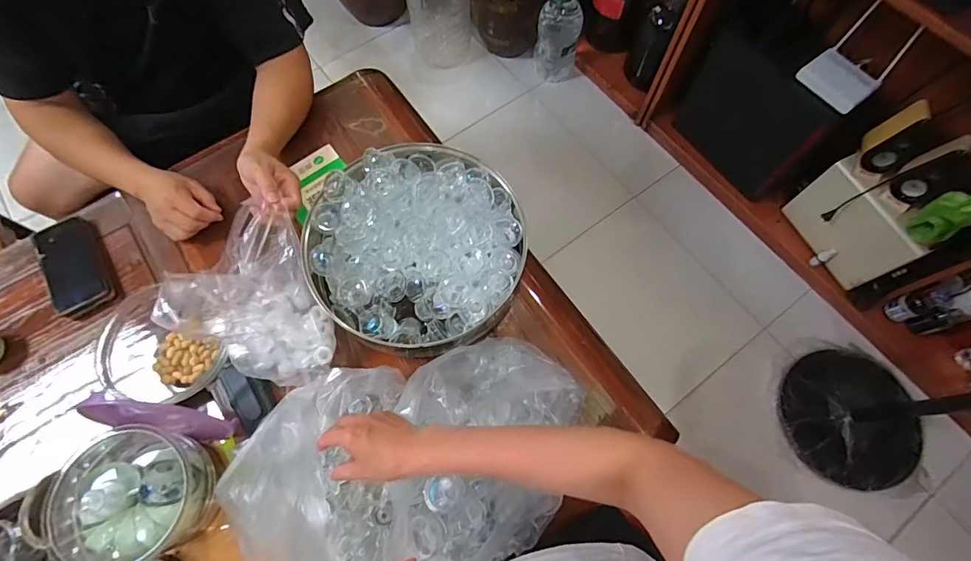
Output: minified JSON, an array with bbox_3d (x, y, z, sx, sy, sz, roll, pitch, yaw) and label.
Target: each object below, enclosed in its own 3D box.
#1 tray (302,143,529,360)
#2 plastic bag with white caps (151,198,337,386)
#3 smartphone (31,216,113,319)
[{"bbox_3d":[-0.100,-0.047,0.686,0.308,0.102,0.296,0,68,0],"label":"tray"},{"bbox_3d":[-0.323,0.017,0.625,0.156,0.141,0.250,-21,70,-8],"label":"plastic bag with white caps"},{"bbox_3d":[-0.644,-0.026,0.708,0.080,0.020,0.158,-27,74,-19],"label":"smartphone"}]

